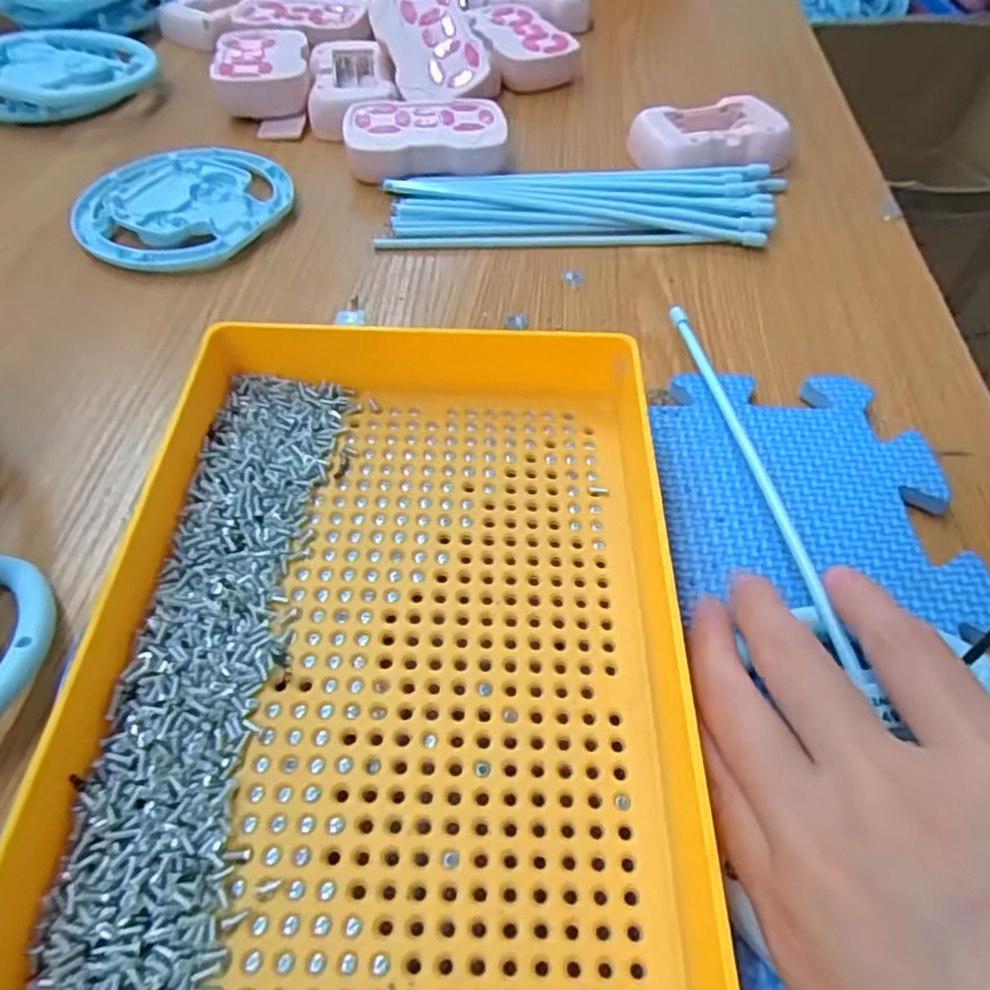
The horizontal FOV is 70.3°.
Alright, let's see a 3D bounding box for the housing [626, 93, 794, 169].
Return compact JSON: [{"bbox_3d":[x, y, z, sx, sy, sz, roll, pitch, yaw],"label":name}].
[{"bbox_3d":[0.123,-0.203,0.401,0.081,0.021,0.053,-13,55,-13],"label":"housing"}]

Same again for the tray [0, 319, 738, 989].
[{"bbox_3d":[-0.026,0.054,0.187,0.165,0.048,0.242,3,53,-1],"label":"tray"}]

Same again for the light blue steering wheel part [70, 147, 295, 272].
[{"bbox_3d":[-0.155,-0.145,0.355,0.102,0.011,0.093,-11,54,-11],"label":"light blue steering wheel part"}]

